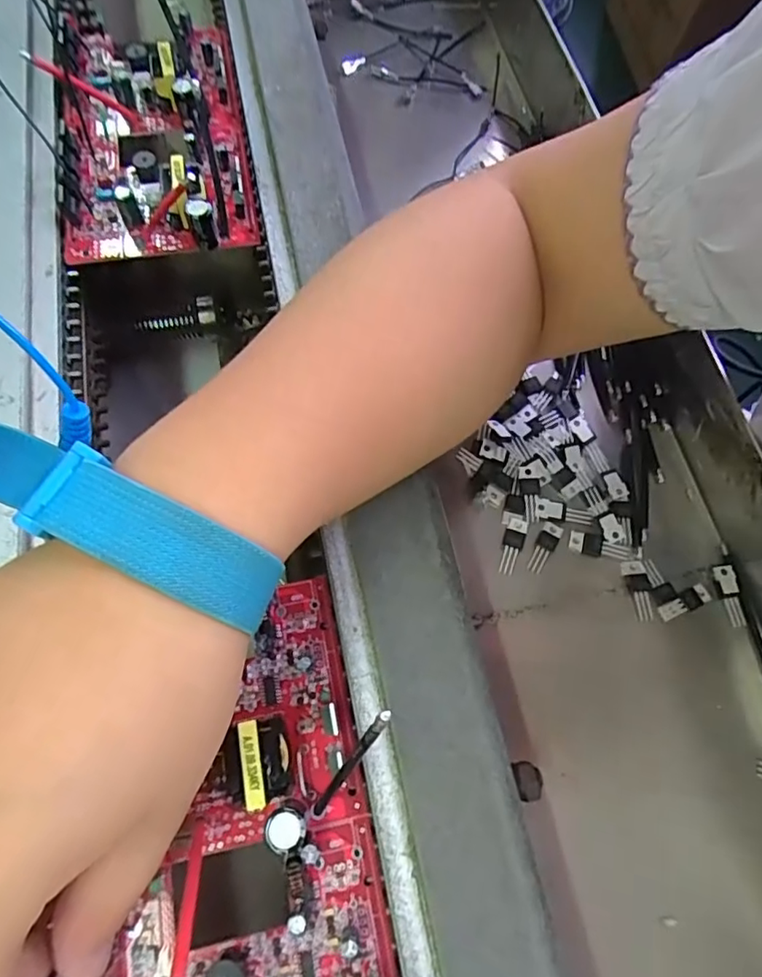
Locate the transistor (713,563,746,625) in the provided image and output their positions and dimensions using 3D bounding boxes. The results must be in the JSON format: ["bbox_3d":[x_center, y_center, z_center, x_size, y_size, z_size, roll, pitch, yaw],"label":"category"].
[{"bbox_3d":[0.170,0.051,0.276,0.009,0.004,0.029,-7,69,-4],"label":"transistor"}]

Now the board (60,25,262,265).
[{"bbox_3d":[-0.116,-0.187,0.294,0.086,0.025,0.154,-8,69,-5],"label":"board"}]

